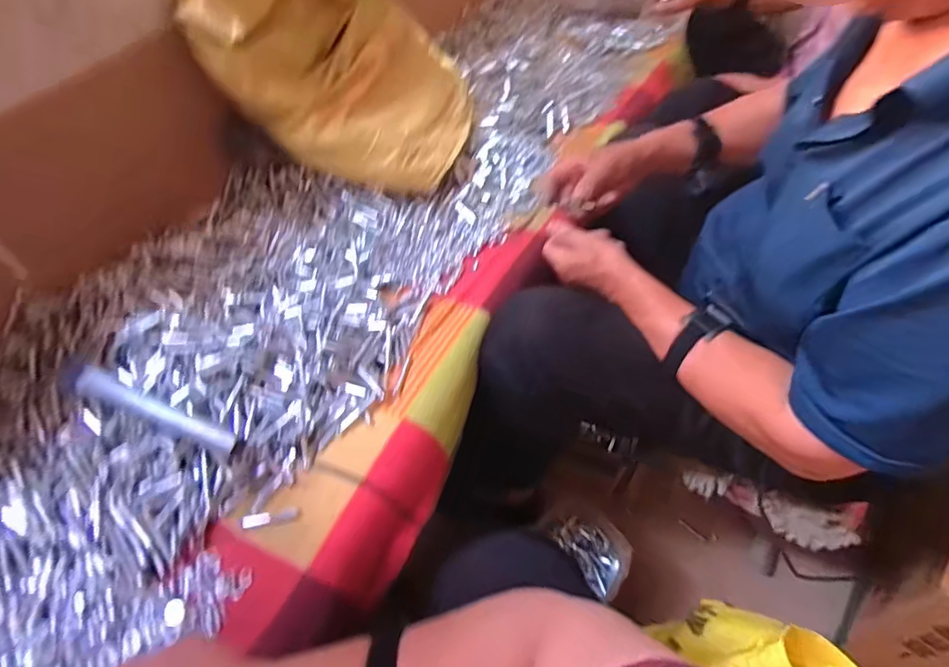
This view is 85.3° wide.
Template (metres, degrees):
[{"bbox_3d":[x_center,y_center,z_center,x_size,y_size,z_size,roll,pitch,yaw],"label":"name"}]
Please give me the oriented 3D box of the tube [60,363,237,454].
[{"bbox_3d":[-0.334,0.075,0.524,0.187,0.026,0.029,23,53,3],"label":"tube"}]

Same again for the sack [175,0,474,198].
[{"bbox_3d":[-0.175,-0.438,0.740,0.324,0.321,0.332,0,50,0],"label":"sack"}]

